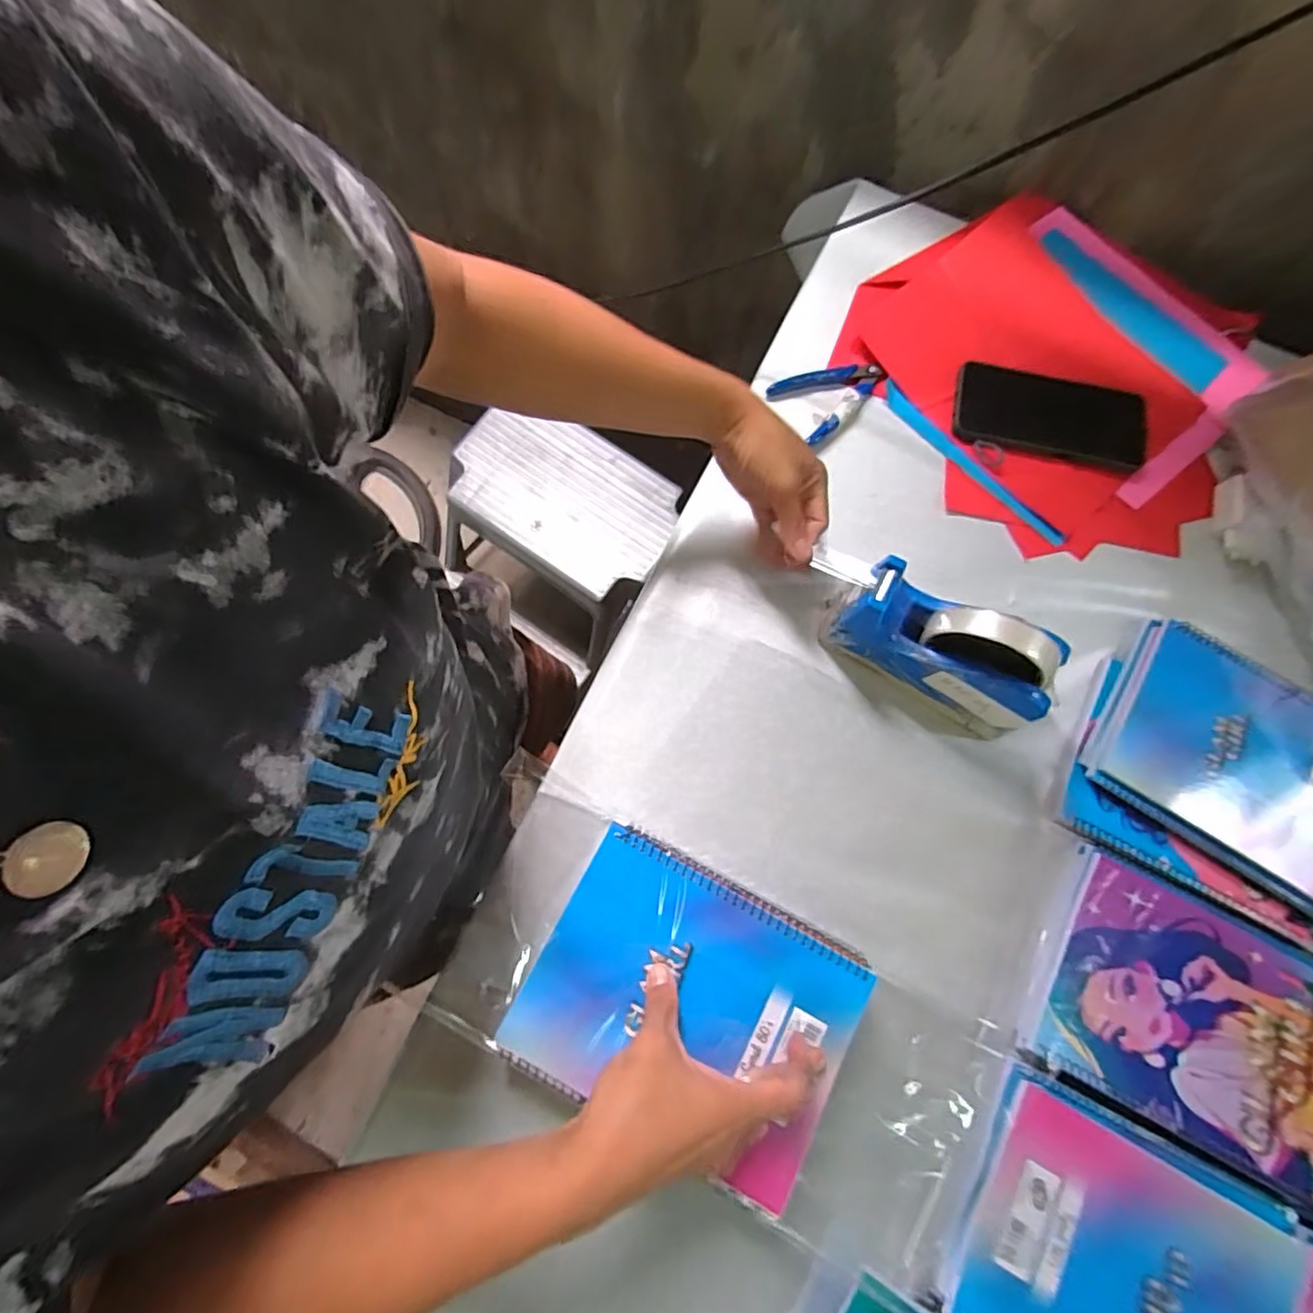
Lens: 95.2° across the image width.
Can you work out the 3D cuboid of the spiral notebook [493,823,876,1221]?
[{"bbox_3d":[0.022,0.219,0.379,0.194,0.015,0.155,26,77,7],"label":"spiral notebook"}]

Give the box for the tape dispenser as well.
[{"bbox_3d":[0.208,-0.003,0.445,0.156,0.102,0.069,28,77,7],"label":"tape dispenser"}]

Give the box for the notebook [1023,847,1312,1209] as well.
[{"bbox_3d":[0.377,0.251,0.418,0.197,0.014,0.152,27,77,7],"label":"notebook"}]

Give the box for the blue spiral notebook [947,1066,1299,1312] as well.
[{"bbox_3d":[0.300,0.391,0.381,0.209,0.012,0.153,28,77,7],"label":"blue spiral notebook"}]

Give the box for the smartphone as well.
[{"bbox_3d":[0.360,-0.222,0.551,0.168,0.012,0.080,12,75,3],"label":"smartphone"}]

